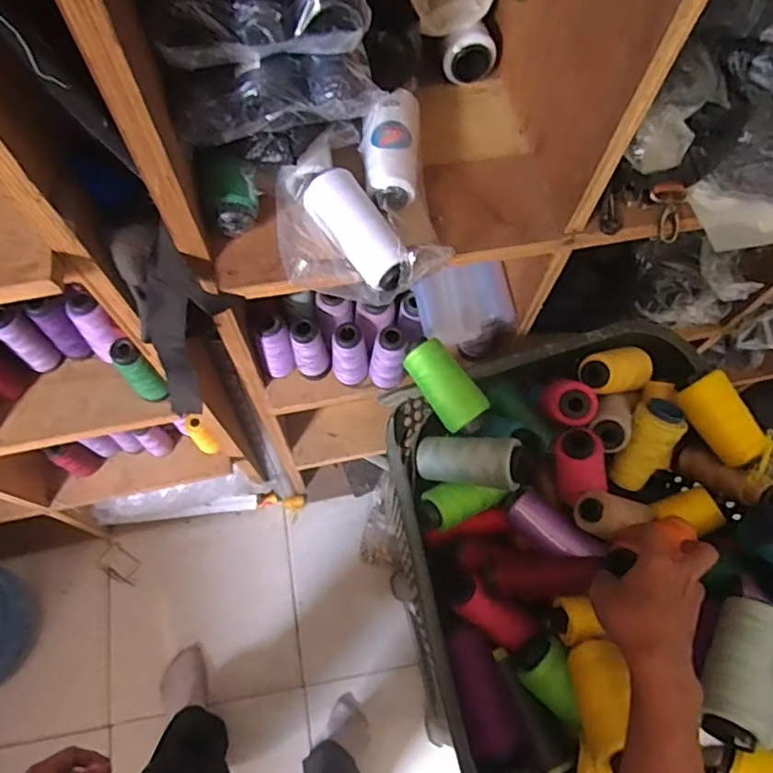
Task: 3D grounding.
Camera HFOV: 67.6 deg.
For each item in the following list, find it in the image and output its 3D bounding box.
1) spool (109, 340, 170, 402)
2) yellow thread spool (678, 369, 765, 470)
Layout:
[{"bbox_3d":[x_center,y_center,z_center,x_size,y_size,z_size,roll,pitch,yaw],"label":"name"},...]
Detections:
[{"bbox_3d":[-0.297,-0.014,0.697,0.034,0.112,0.041,-41,75,-16],"label":"spool"},{"bbox_3d":[0.352,0.035,0.605,0.040,0.039,0.096,-27,71,-12],"label":"yellow thread spool"}]

